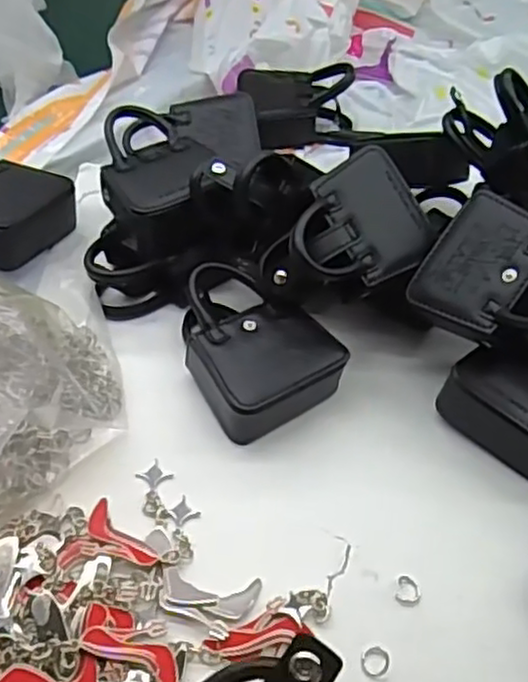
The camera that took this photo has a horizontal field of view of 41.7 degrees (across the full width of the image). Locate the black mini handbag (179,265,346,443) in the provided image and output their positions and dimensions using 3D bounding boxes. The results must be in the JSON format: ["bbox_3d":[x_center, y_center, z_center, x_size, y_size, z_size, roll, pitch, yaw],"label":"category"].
[{"bbox_3d":[-0.017,-0.002,0.401,0.082,0.041,0.110,-28,58,-25],"label":"black mini handbag"}]

